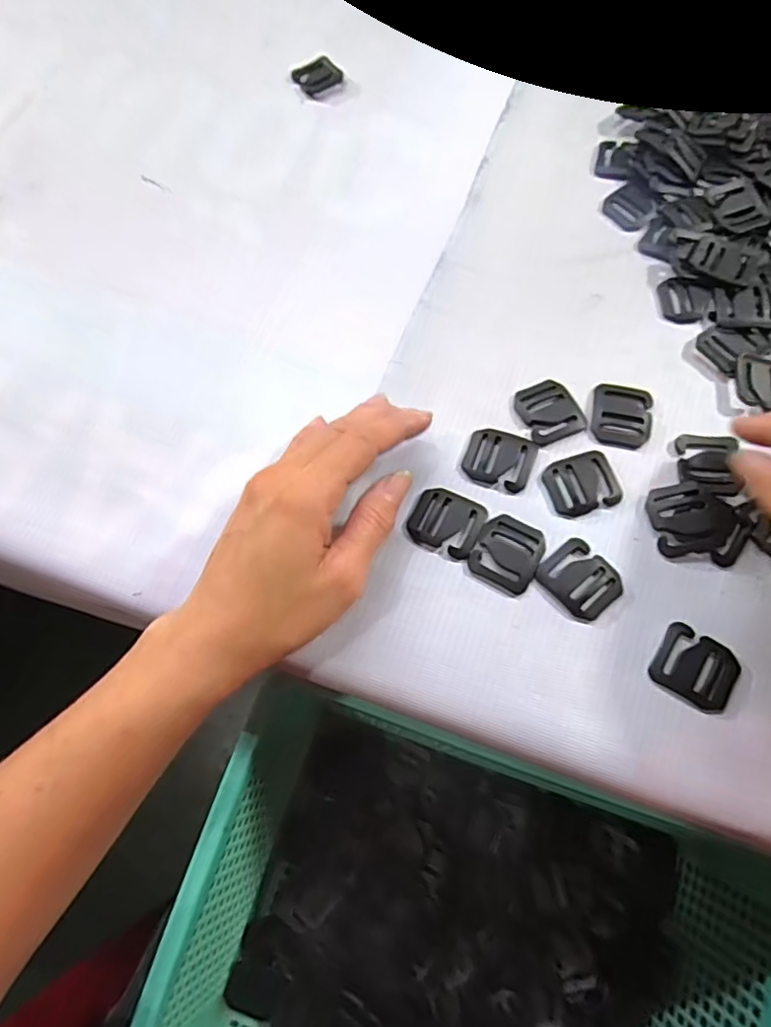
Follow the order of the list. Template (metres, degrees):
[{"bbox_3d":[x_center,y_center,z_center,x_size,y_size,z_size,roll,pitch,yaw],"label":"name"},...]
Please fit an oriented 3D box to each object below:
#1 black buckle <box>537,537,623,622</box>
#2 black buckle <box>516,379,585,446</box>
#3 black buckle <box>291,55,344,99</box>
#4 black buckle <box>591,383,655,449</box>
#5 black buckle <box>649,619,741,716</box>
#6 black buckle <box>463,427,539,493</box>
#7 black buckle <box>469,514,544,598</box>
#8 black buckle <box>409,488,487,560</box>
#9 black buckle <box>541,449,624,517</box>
[{"bbox_3d":[0.093,0.031,0.285,0.031,0.004,0.034,-40,71,-13],"label":"black buckle"},{"bbox_3d":[0.087,-0.055,0.319,0.029,0.004,0.034,-24,69,-7],"label":"black buckle"},{"bbox_3d":[-0.048,-0.314,0.432,0.029,0.006,0.030,-34,70,-11],"label":"black buckle"},{"bbox_3d":[0.125,-0.052,0.318,0.030,0.004,0.034,11,69,7],"label":"black buckle"},{"bbox_3d":[0.139,0.069,0.268,0.036,0.004,0.031,30,72,14],"label":"black buckle"},{"bbox_3d":[0.059,-0.029,0.310,0.034,0.004,0.029,18,70,10],"label":"black buckle"},{"bbox_3d":[0.060,0.019,0.292,0.031,0.004,0.035,26,71,13],"label":"black buckle"},{"bbox_3d":[0.030,0.004,0.299,0.034,0.004,0.031,24,71,12],"label":"black buckle"},{"bbox_3d":[0.100,-0.015,0.303,0.035,0.004,0.030,-20,68,-5],"label":"black buckle"}]

